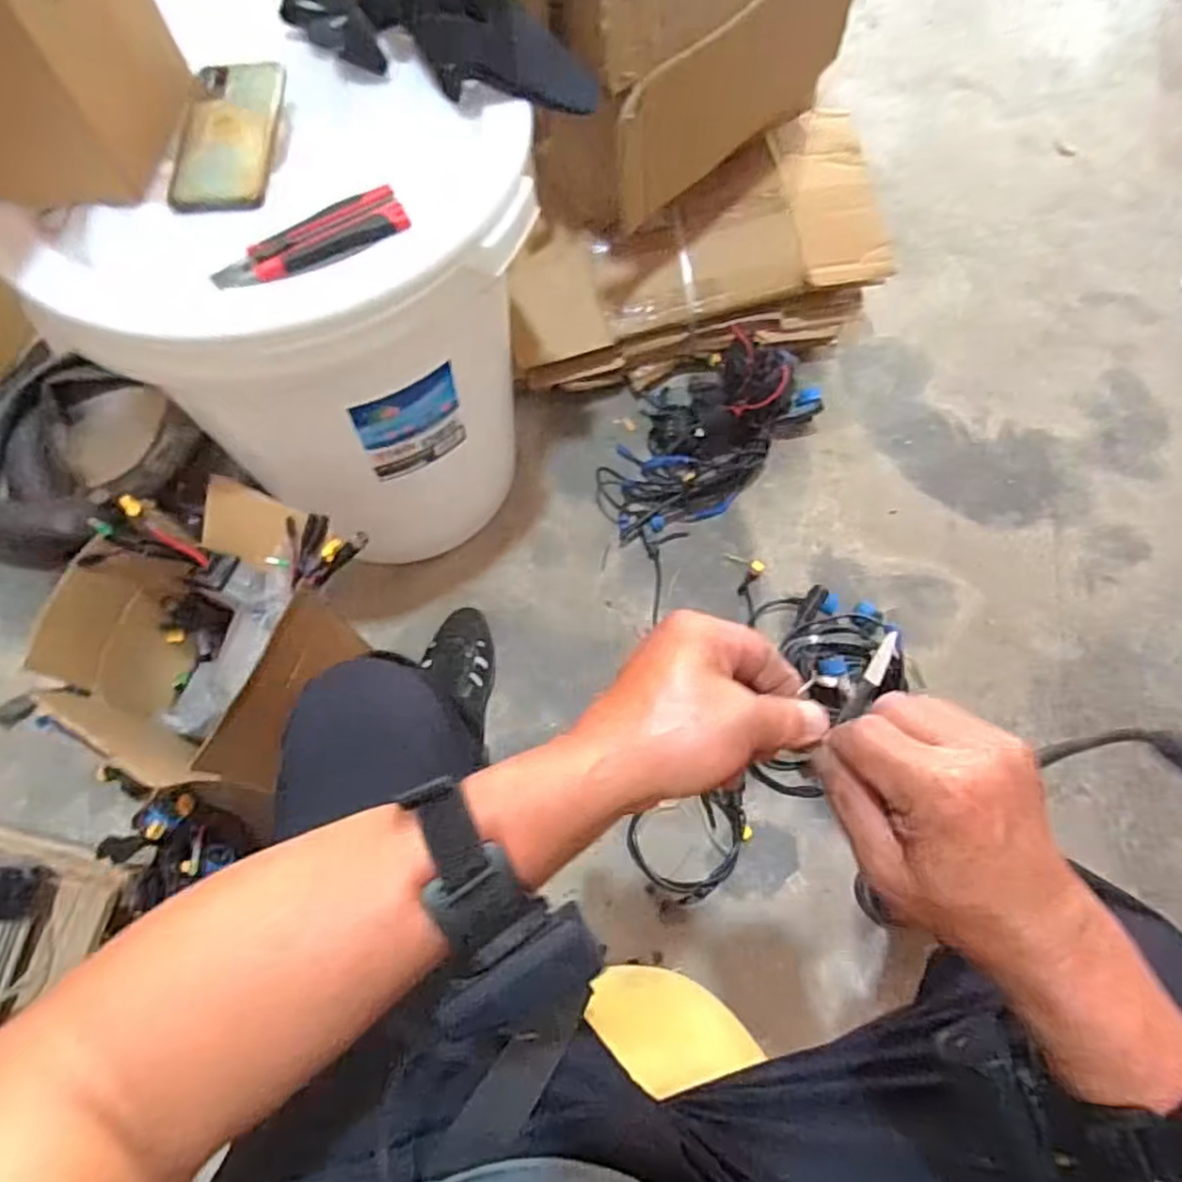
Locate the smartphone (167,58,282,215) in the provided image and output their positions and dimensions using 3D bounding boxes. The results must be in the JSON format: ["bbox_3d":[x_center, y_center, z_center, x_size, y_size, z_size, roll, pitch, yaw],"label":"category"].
[{"bbox_3d":[-0.300,-0.379,0.589,0.079,0.016,0.171,-3,67,1],"label":"smartphone"}]

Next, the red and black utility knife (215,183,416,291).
[{"bbox_3d":[-0.215,-0.267,0.548,0.149,0.021,0.032,-27,70,-11],"label":"red and black utility knife"}]

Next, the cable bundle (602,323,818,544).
[{"bbox_3d":[0.170,-0.225,1.013,0.285,0.169,0.308,13,68,7],"label":"cable bundle"}]

